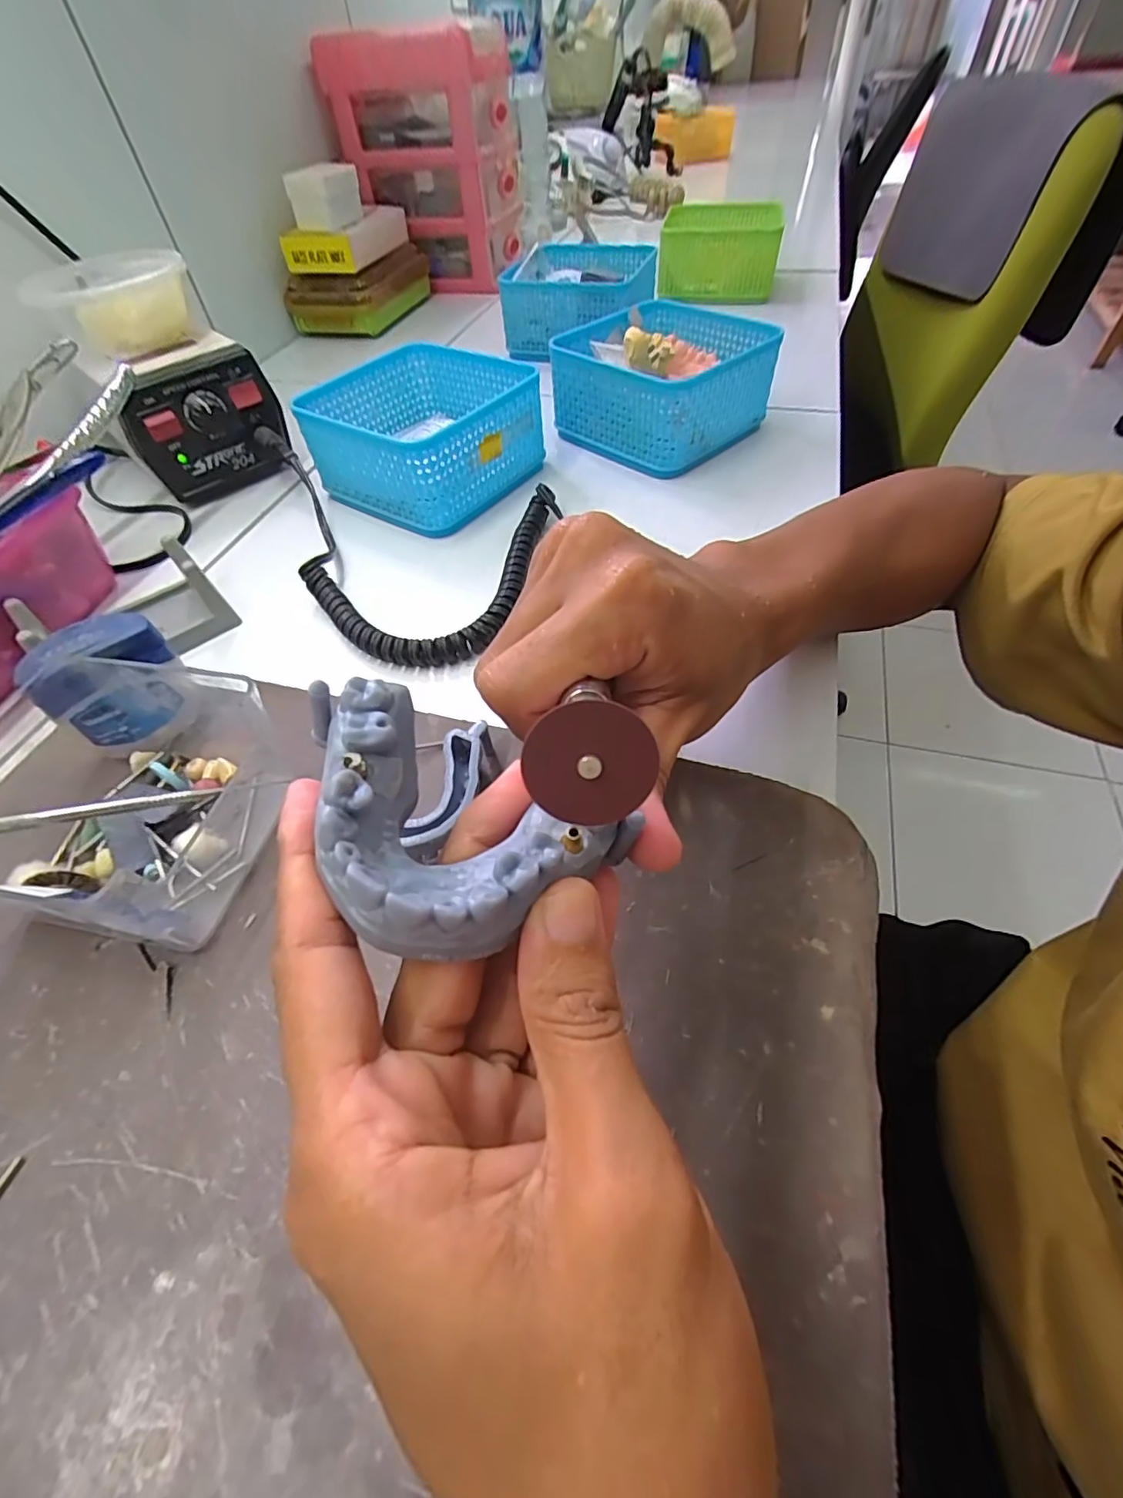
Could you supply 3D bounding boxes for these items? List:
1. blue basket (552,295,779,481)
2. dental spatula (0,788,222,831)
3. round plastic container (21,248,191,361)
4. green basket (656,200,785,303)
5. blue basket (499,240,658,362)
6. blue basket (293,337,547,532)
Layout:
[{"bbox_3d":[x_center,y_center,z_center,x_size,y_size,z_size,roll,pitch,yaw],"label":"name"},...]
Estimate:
[{"bbox_3d":[0.077,-0.280,0.437,0.131,0.066,0.130,-38,59,-22],"label":"blue basket"},{"bbox_3d":[-0.196,0.027,0.200,0.129,0.006,0.006,-9,47,-37],"label":"dental spatula"},{"bbox_3d":[-0.320,-0.328,0.416,0.097,0.047,0.118,-24,54,-13],"label":"round plastic container"},{"bbox_3d":[0.179,-0.558,0.644,0.128,0.058,0.154,11,54,13],"label":"green basket"},{"bbox_3d":[0.023,-0.448,0.569,0.127,0.061,0.136,17,56,17],"label":"blue basket"},{"bbox_3d":[-0.097,-0.226,0.411,0.130,0.063,0.130,30,60,25],"label":"blue basket"}]

